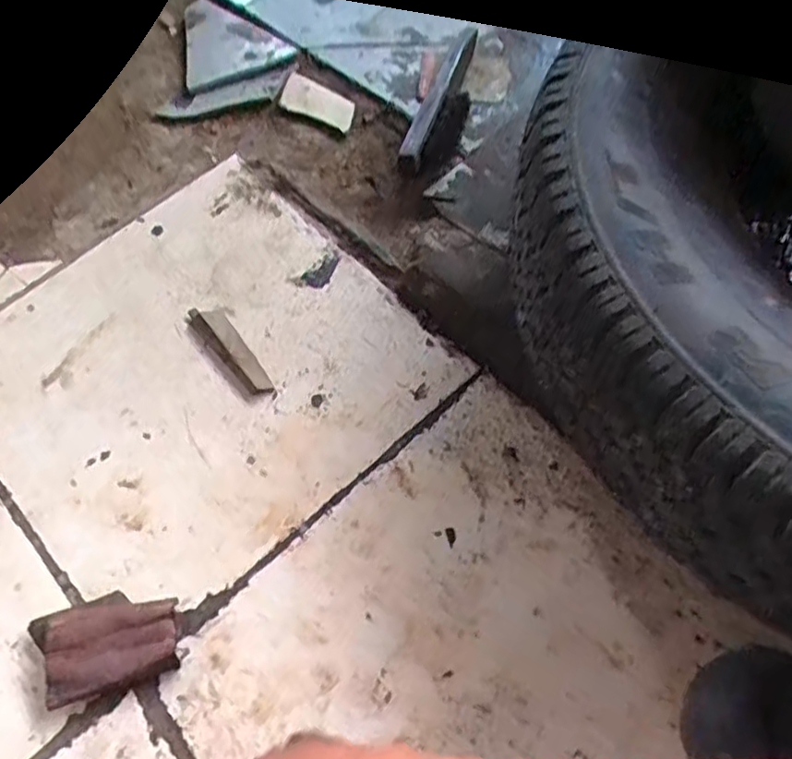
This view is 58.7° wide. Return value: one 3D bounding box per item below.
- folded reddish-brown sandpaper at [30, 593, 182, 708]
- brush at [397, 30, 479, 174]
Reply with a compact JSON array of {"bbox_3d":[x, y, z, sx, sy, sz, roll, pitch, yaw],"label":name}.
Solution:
[{"bbox_3d":[-0.229,0.209,0.562,0.110,0.027,0.076,-20,62,-8],"label":"folded reddish-brown sandpaper"},{"bbox_3d":[0.057,-0.312,0.793,0.055,0.036,0.202,18,64,12],"label":"brush"}]

